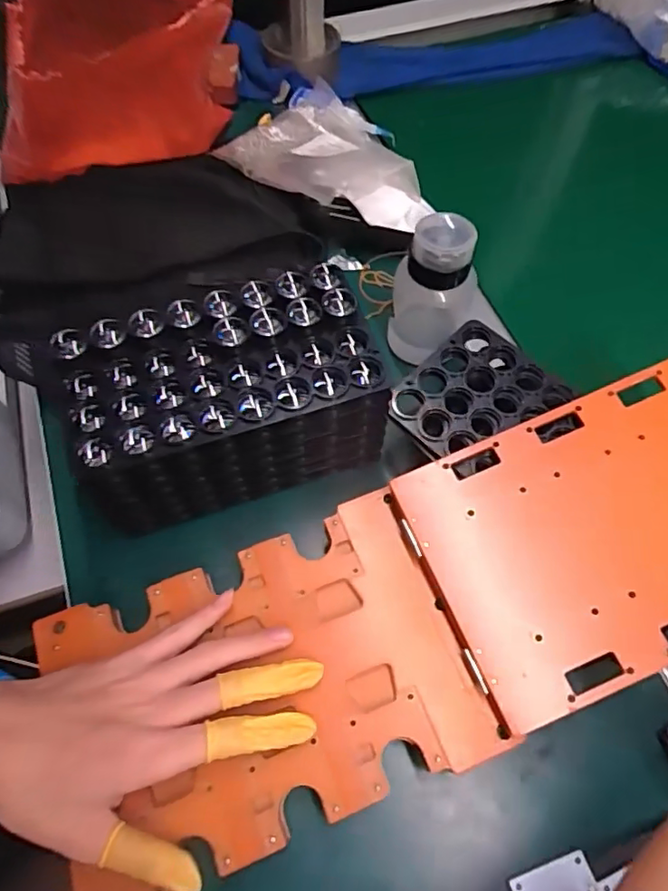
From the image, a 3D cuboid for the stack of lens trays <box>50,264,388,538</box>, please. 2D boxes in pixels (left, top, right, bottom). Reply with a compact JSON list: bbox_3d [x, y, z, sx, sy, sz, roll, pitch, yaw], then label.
[{"bbox_3d":[-0.073,-0.027,0.389,0.198,0.114,0.096,-18,62,-8],"label":"stack of lens trays"}]

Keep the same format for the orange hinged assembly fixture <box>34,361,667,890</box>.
[{"bbox_3d":[0.065,0.093,0.339,0.451,0.034,0.163,-24,63,-3],"label":"orange hinged assembly fixture"}]

